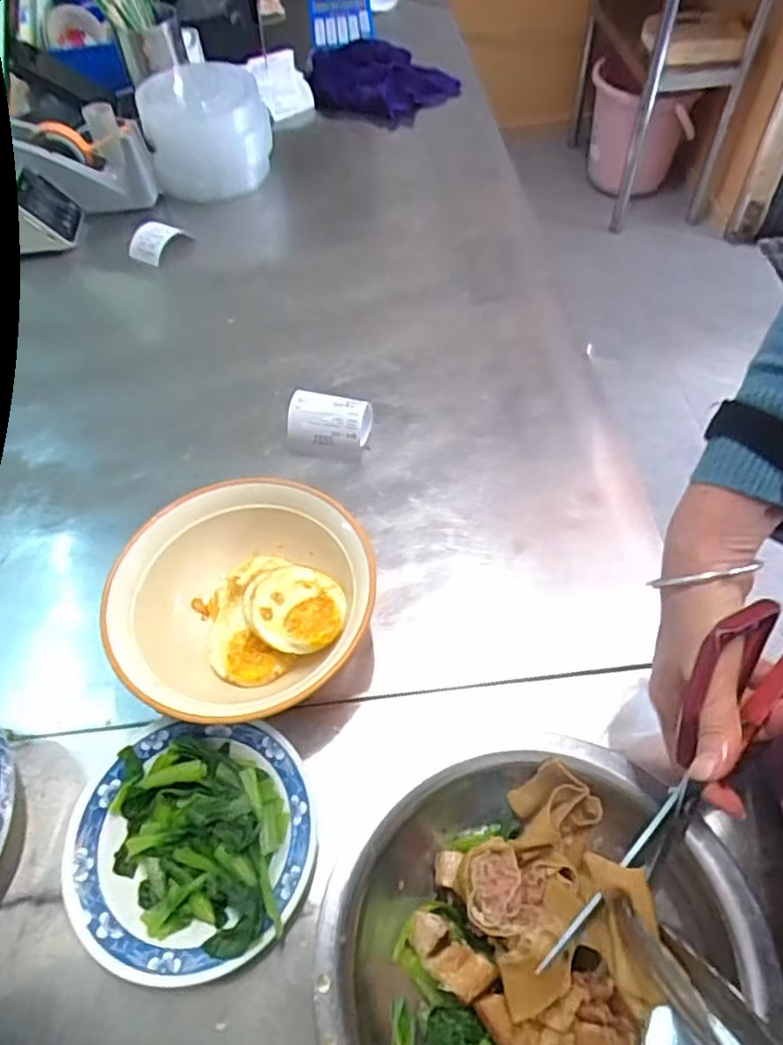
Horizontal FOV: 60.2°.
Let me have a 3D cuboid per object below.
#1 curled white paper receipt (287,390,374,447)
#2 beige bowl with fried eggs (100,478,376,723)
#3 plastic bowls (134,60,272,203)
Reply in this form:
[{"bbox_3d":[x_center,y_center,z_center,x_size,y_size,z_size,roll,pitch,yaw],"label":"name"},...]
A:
[{"bbox_3d":[-0.064,-0.101,0.703,0.086,0.050,0.050,10,56,10],"label":"curled white paper receipt"},{"bbox_3d":[-0.117,0.074,0.569,0.206,0.109,0.189,-2,55,2],"label":"beige bowl with fried eggs"},{"bbox_3d":[-0.271,-0.580,0.996,0.175,0.135,0.160,-2,55,2],"label":"plastic bowls"}]

